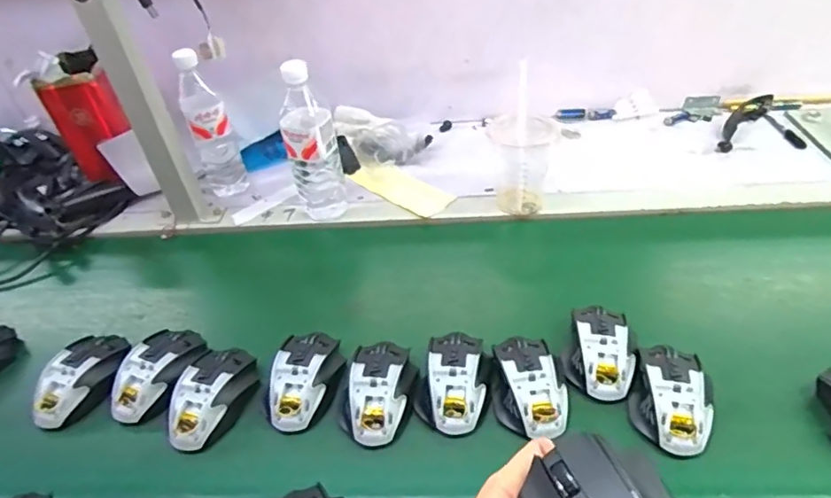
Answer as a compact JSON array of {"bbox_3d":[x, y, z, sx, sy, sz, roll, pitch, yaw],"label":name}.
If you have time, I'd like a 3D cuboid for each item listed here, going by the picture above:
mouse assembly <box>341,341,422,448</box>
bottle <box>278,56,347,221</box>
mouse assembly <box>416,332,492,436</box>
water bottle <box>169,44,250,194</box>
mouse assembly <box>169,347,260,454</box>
[{"bbox_3d":[-0.036,0.147,0.569,0.072,0.047,0.113,7,40,16],"label":"mouse assembly"},{"bbox_3d":[-0.146,-0.147,0.758,0.071,0.218,0.067,-14,39,-10],"label":"bottle"},{"bbox_3d":[0.042,0.132,0.566,0.068,0.032,0.109,11,42,13],"label":"mouse assembly"},{"bbox_3d":[-0.310,-0.178,0.823,0.060,0.237,0.054,-21,45,-22],"label":"water bottle"},{"bbox_3d":[-0.214,0.152,0.574,0.069,0.034,0.116,12,42,14],"label":"mouse assembly"}]

